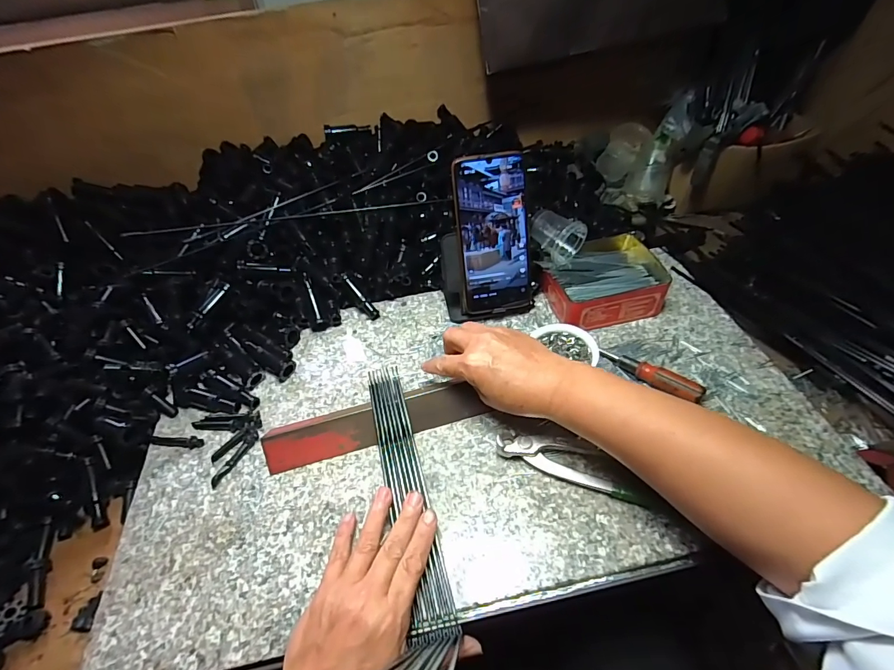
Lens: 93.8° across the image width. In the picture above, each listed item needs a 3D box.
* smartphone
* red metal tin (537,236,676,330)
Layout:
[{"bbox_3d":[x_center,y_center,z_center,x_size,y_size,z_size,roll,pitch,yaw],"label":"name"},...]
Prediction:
[{"bbox_3d":[0.051,-0.106,0.456,0.075,0.165,0.008,-9,23,-2],"label":"smartphone"},{"bbox_3d":[0.181,-0.065,0.491,0.135,0.042,0.111,-16,49,-8],"label":"red metal tin"}]

